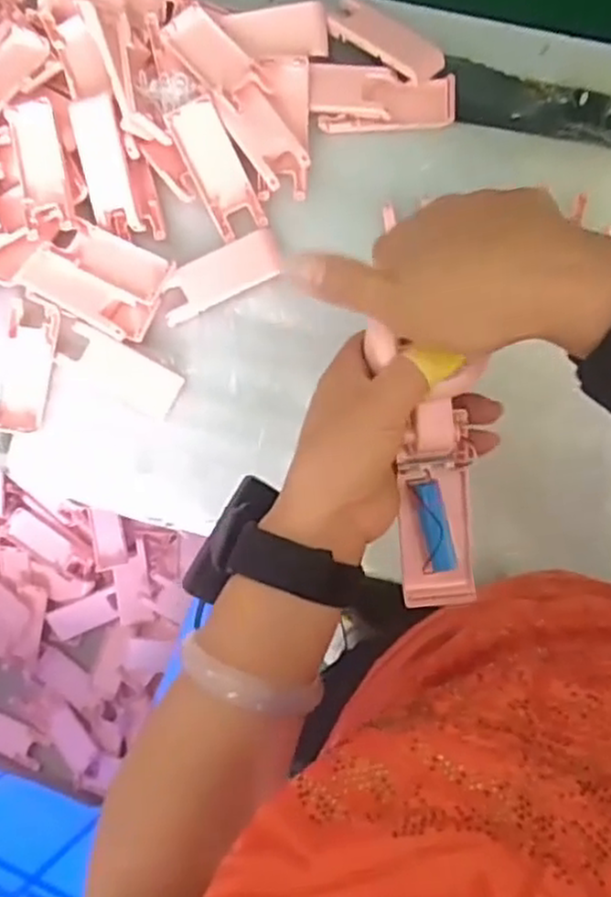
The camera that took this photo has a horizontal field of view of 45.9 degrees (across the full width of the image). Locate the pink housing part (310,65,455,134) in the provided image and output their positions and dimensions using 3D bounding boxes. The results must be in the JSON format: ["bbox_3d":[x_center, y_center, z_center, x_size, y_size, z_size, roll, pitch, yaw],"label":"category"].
[{"bbox_3d":[0.060,-0.274,0.564,0.111,0.017,0.049,1,84,6],"label":"pink housing part"}]

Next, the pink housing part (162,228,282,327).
[{"bbox_3d":[-0.068,-0.137,0.573,0.101,0.009,0.039,-27,82,3],"label":"pink housing part"}]

